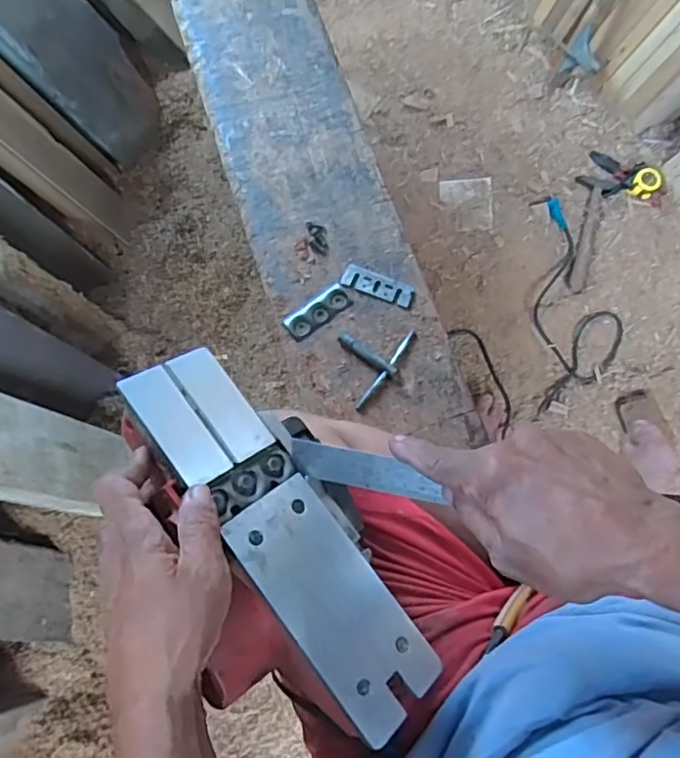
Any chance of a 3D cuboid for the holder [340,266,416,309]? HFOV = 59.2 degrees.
[{"bbox_3d":[0.045,-0.108,0.693,0.084,0.007,0.029,23,76,4],"label":"holder"}]

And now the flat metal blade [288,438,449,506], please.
[{"bbox_3d":[0.016,0.063,0.415,0.111,0.004,0.027,7,104,27],"label":"flat metal blade"}]

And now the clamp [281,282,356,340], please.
[{"bbox_3d":[-0.026,-0.078,0.690,0.080,0.005,0.033,-36,79,-10],"label":"clamp"}]

